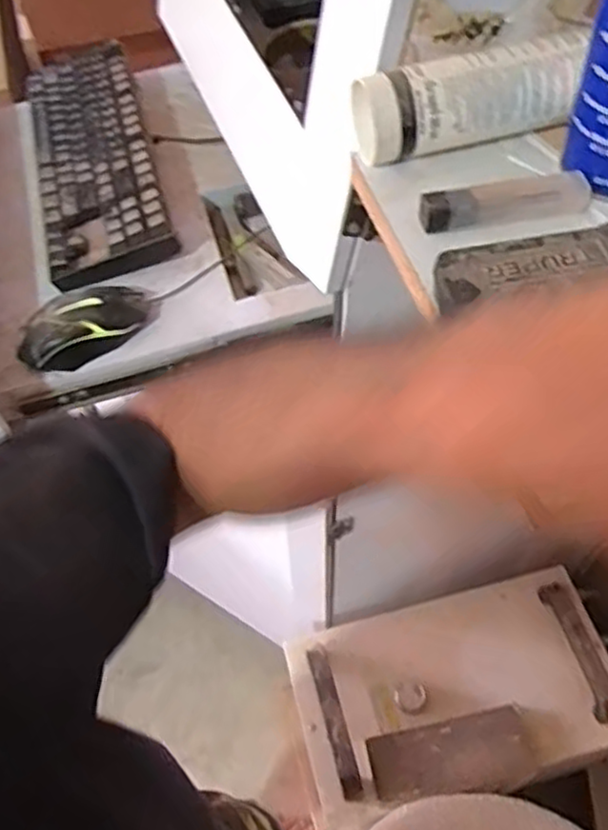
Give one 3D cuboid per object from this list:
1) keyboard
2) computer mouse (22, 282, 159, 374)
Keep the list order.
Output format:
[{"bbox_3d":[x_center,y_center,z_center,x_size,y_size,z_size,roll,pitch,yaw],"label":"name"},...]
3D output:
[{"bbox_3d":[-0.220,-0.275,0.724,0.118,0.042,0.332,-14,56,-9],"label":"keyboard"},{"bbox_3d":[-0.188,-0.079,0.603,0.114,0.033,0.057,-33,61,-20],"label":"computer mouse"}]

